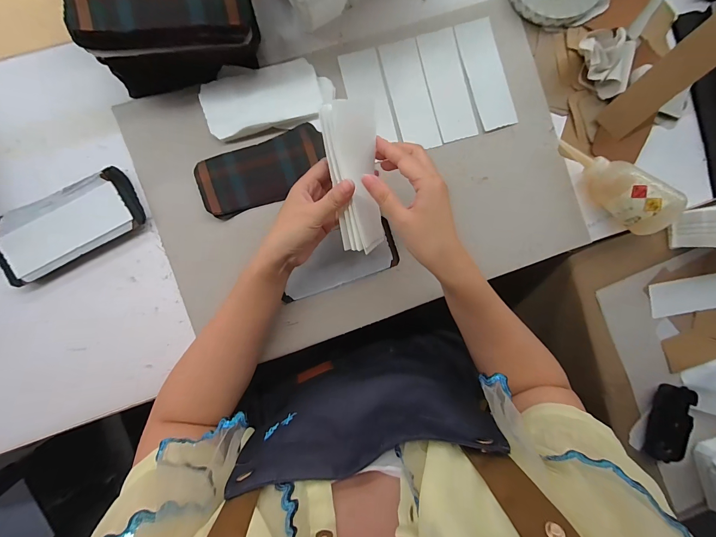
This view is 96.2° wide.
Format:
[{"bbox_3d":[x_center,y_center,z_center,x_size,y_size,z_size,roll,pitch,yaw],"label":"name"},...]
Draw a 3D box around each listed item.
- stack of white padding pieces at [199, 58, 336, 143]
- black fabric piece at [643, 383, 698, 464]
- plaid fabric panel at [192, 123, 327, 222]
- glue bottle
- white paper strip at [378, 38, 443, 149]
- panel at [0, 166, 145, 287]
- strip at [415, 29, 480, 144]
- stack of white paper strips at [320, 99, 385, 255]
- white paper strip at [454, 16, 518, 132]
[{"bbox_3d":[-0.114,-0.221,0.411,0.160,0.011,0.086,-14,92,-4],"label":"stack of white padding pieces"},{"bbox_3d":[0.466,0.231,0.477,0.045,0.035,0.116,6,91,-5],"label":"black fabric piece"},{"bbox_3d":[-0.120,-0.126,0.413,0.163,0.009,0.076,-21,93,-4],"label":"plaid fabric panel"},{"bbox_3d":[0.344,-0.114,0.431,0.170,0.062,0.054,43,88,9],"label":"glue bottle"},{"bbox_3d":[0.072,-0.235,0.437,0.053,0.004,0.144,-16,93,-4],"label":"white paper strip"},{"bbox_3d":[-0.351,-0.054,0.388,0.162,0.019,0.084,-27,93,-4],"label":"panel"},{"bbox_3d":[0.124,-0.251,0.439,0.050,0.004,0.146,-15,93,-4],"label":"strip"},{"bbox_3d":[-0.002,-0.095,0.344,0.055,0.035,0.150,-8,107,-5],"label":"stack of white paper strips"},{"bbox_3d":[0.176,-0.265,0.439,0.051,0.005,0.145,-17,94,-1],"label":"white paper strip"}]

